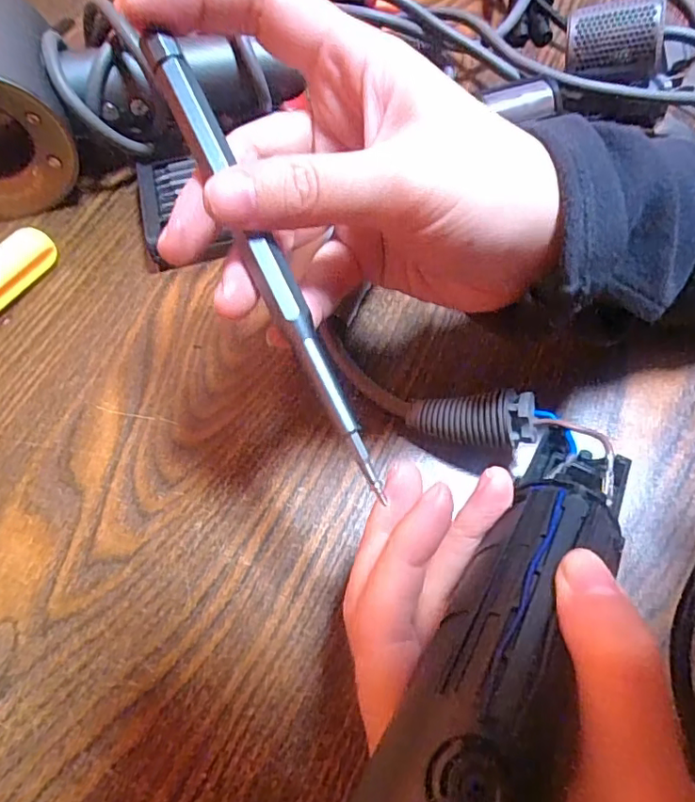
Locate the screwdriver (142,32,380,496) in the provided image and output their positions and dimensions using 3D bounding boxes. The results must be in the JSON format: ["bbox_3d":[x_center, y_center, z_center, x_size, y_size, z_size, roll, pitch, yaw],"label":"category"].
[{"bbox_3d":[-0.022,-0.039,0.150,0.009,0.006,0.135,-26,87,-13],"label":"screwdriver"}]

